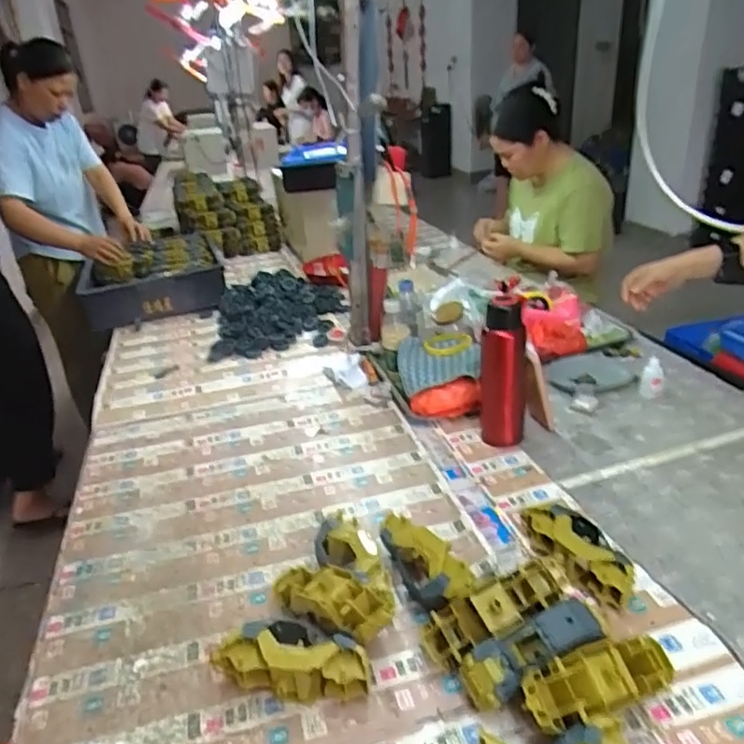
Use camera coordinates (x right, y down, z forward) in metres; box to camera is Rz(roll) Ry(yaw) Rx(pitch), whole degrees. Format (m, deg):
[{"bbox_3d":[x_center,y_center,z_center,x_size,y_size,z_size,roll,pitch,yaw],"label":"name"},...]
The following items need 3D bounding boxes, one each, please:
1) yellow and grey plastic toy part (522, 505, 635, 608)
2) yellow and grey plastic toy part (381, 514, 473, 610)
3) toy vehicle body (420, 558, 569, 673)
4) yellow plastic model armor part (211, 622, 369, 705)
[{"bbox_3d":[0.268,0.229,0.786,0.074,0.056,0.173,-19,30,-27],"label":"yellow and grey plastic toy part"},{"bbox_3d":[0.065,0.247,0.771,0.066,0.066,0.167,-20,30,-27],"label":"yellow and grey plastic toy part"},{"bbox_3d":[0.140,0.268,0.675,0.172,0.043,0.058,-27,30,-7],"label":"toy vehicle body"},{"bbox_3d":[-0.083,0.311,0.665,0.169,0.057,0.076,3,27,15],"label":"yellow plastic model armor part"}]

